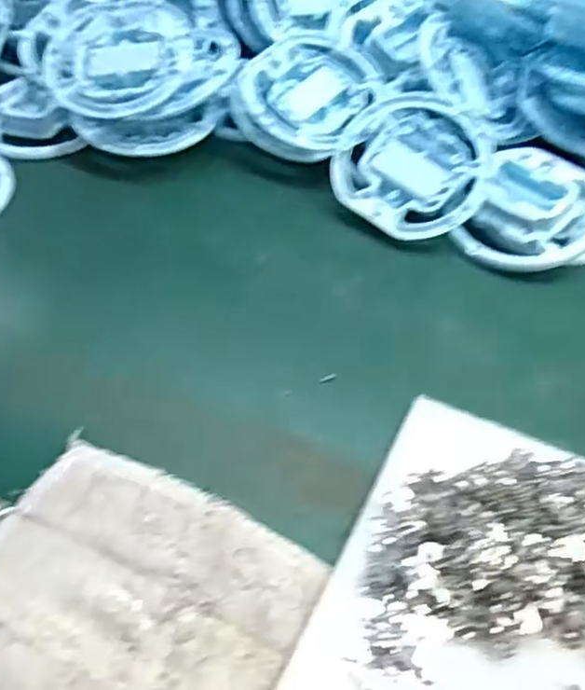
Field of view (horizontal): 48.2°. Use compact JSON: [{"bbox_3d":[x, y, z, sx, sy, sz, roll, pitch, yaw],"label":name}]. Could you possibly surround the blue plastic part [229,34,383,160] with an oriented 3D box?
[{"bbox_3d":[0.011,-0.186,0.476,0.088,0.019,0.110,30,57,20],"label":"blue plastic part"}]

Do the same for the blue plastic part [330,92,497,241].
[{"bbox_3d":[0.080,-0.123,0.445,0.100,0.011,0.103,-2,75,7],"label":"blue plastic part"}]

